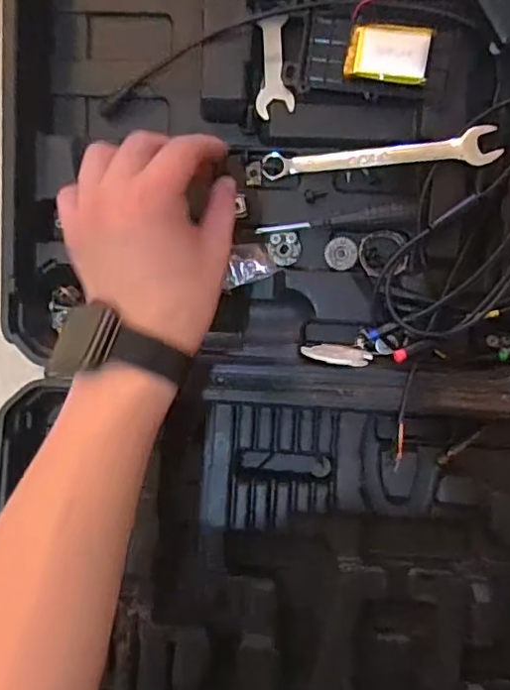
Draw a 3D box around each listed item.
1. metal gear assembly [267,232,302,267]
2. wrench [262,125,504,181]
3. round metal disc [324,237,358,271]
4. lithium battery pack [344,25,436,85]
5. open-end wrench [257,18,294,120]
[{"bbox_3d":[0.021,-0.069,0.411,0.024,0.005,0.023,-7,96,4],"label":"metal gear assembly"},{"bbox_3d":[0.080,-0.127,0.386,0.153,0.012,0.021,0,97,17],"label":"wrench"},{"bbox_3d":[0.062,-0.065,0.409,0.023,0.004,0.023,0,96,3],"label":"round metal disc"},{"bbox_3d":[0.087,-0.188,0.372,0.052,0.015,0.034,12,96,3],"label":"lithium battery pack"},{"bbox_3d":[0.013,-0.189,0.390,0.024,0.011,0.067,-2,96,3],"label":"open-end wrench"}]

